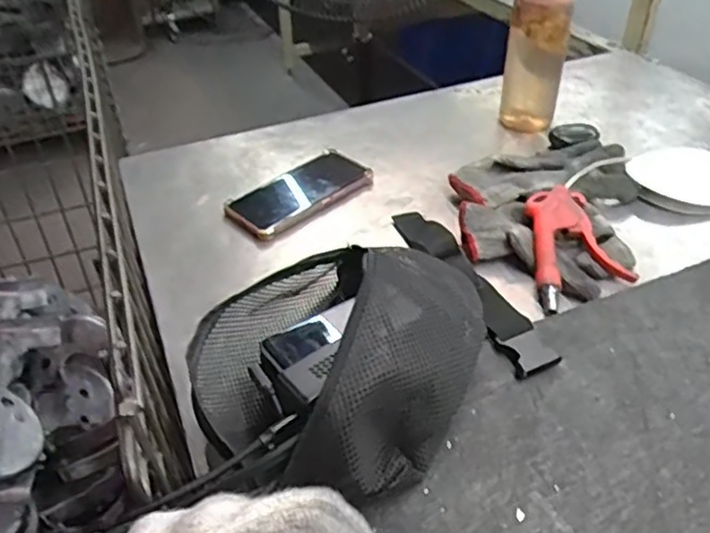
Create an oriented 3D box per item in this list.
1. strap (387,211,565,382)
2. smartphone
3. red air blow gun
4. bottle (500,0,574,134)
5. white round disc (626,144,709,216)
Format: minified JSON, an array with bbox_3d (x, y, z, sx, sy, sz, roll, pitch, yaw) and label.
[{"bbox_3d":[0.097,0.006,0.603,0.043,0.023,0.254,-16,40,-17],"label":"strap"},{"bbox_3d":[-0.060,-0.086,0.730,0.175,0.020,0.078,-32,47,-33],"label":"smartphone"},{"bbox_3d":[0.215,-0.021,0.615,0.094,0.037,0.152,0,38,4],"label":"red air blow gun"},{"bbox_3d":[0.223,-0.263,0.790,0.070,0.194,0.061,10,40,16],"label":"bottle"},{"bbox_3d":[0.365,-0.097,0.709,0.106,0.027,0.106,25,45,30],"label":"white round disc"}]

